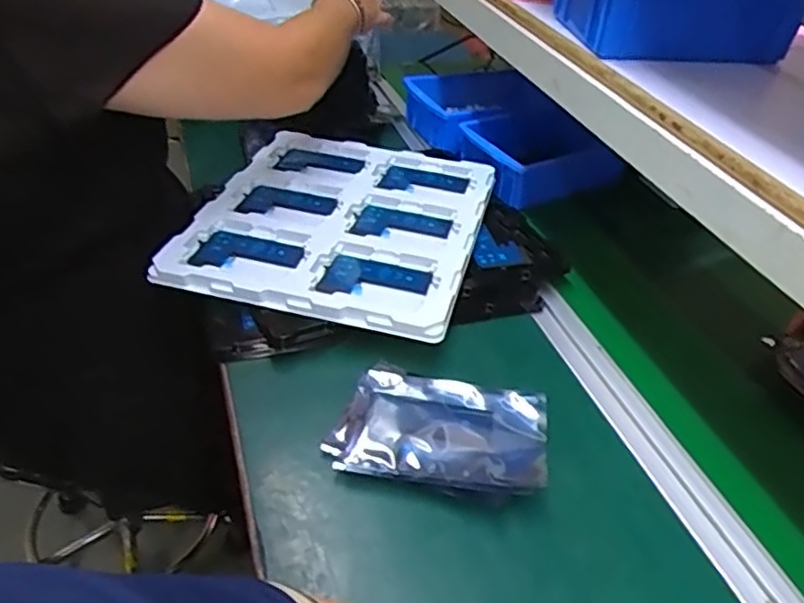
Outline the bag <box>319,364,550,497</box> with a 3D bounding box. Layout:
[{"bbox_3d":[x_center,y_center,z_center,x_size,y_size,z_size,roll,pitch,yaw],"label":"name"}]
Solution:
[{"bbox_3d":[0.030,0.098,0.520,0.159,0.019,0.102,11,39,7],"label":"bag"}]

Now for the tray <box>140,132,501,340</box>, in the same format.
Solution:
[{"bbox_3d":[-0.060,-0.088,0.706,0.269,0.040,0.303,12,39,8],"label":"tray"}]

